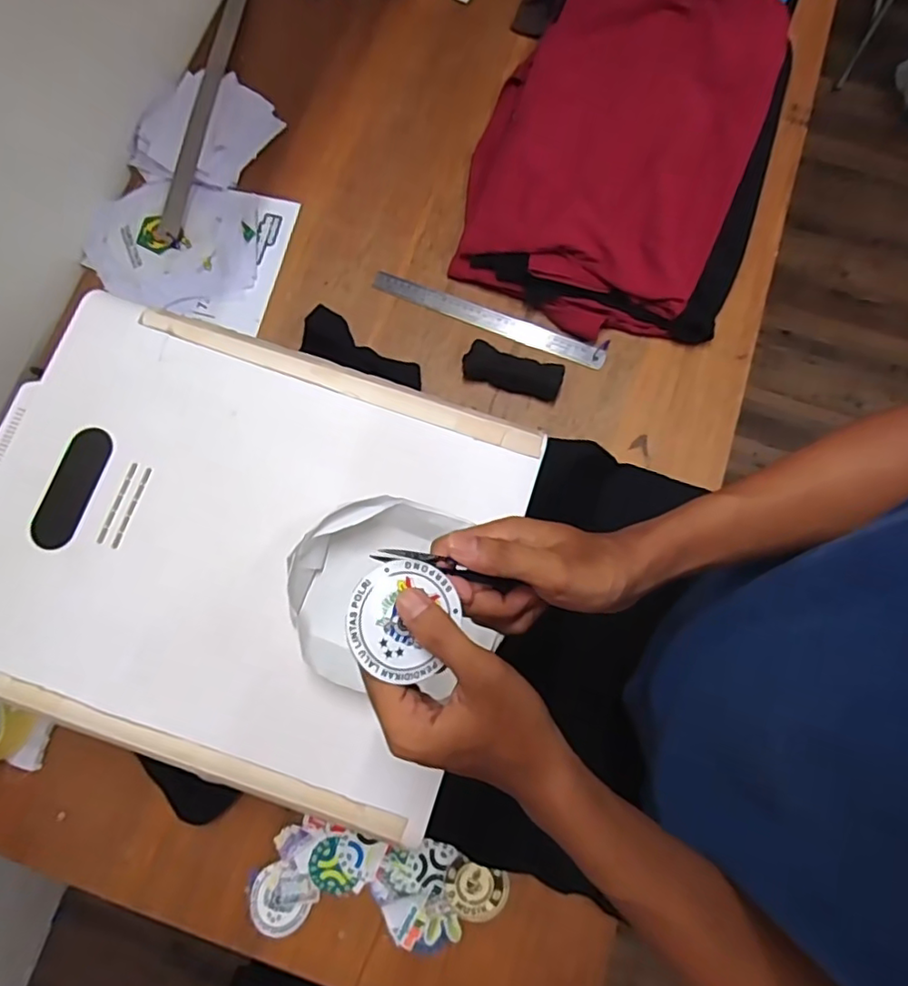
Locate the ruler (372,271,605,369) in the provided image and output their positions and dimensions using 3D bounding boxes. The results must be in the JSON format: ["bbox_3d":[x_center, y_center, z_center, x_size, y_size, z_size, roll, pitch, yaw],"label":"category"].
[{"bbox_3d":[0.044,-0.232,0.784,0.319,0.009,0.032,20,85,4],"label":"ruler"}]

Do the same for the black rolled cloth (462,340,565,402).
[{"bbox_3d":[0.075,-0.155,0.757,0.123,0.027,0.044,17,79,4],"label":"black rolled cloth"}]

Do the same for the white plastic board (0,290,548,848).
[{"bbox_3d":[-0.211,0.046,0.565,0.496,0.028,0.397,18,79,4],"label":"white plastic board"}]

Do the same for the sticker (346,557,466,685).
[{"bbox_3d":[-0.028,0.069,0.330,0.060,0.004,0.063,4,78,-20],"label":"sticker"}]

